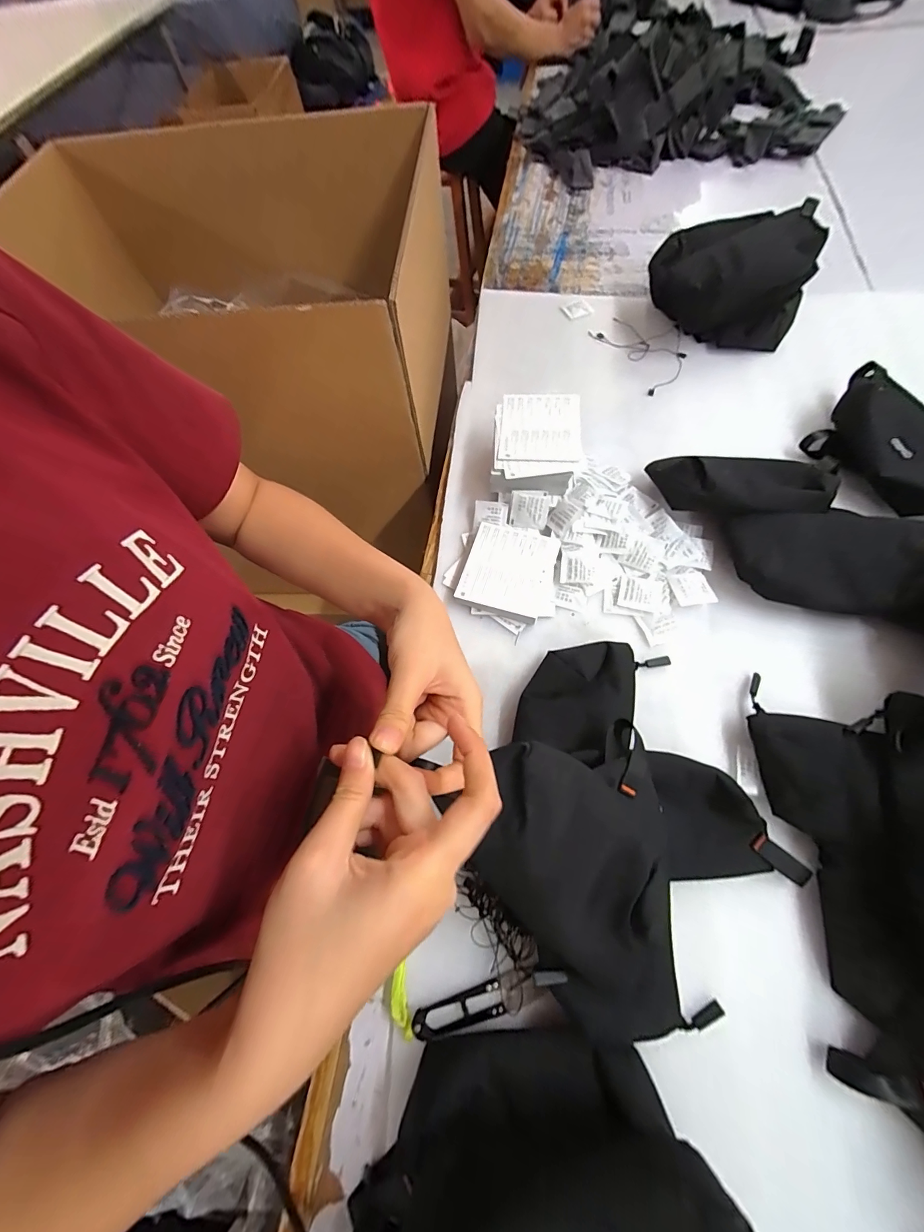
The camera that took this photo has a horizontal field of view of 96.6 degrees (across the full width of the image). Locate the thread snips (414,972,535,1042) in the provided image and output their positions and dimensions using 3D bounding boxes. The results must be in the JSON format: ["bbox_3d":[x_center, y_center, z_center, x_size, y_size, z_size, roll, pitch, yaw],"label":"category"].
[{"bbox_3d":[0.010,0.294,0.310,0.093,0.007,0.022,-17,65,-2],"label":"thread snips"}]

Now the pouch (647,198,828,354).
[{"bbox_3d":[0.382,-0.492,0.598,0.205,0.105,0.168,16,67,11],"label":"pouch"}]

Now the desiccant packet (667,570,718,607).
[{"bbox_3d":[0.243,-0.030,0.435,0.041,0.006,0.042,-7,65,2],"label":"desiccant packet"}]

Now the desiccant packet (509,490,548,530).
[{"bbox_3d":[0.078,-0.124,0.483,0.043,0.043,0.005,6,30,6],"label":"desiccant packet"}]

